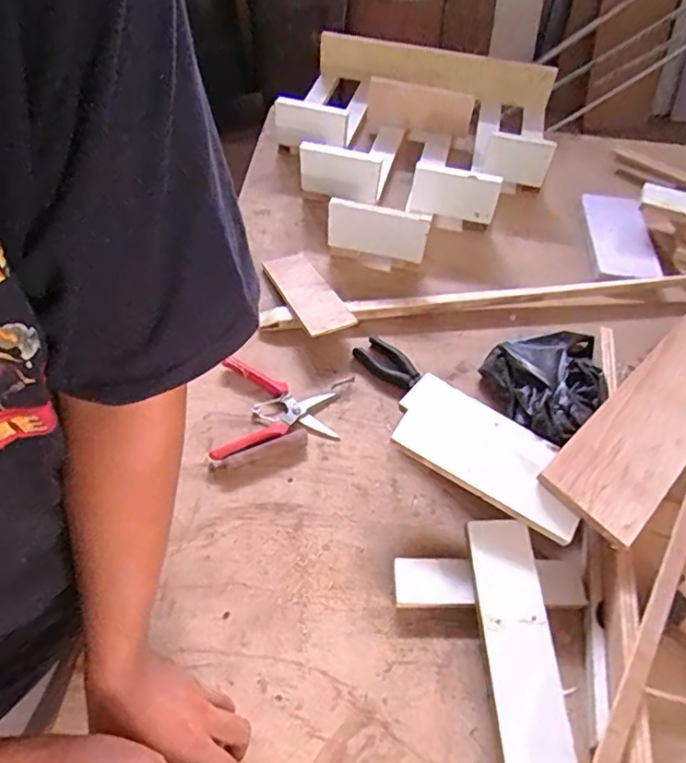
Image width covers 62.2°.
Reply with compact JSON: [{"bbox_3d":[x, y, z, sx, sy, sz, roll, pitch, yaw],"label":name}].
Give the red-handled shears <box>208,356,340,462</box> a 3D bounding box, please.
[{"bbox_3d":[-0.093,0.030,0.740,0.153,0.024,0.145,-6,54,-9],"label":"red-handled shears"}]

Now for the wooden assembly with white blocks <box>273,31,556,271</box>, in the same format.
[{"bbox_3d":[0.116,-0.432,1.042,0.476,0.113,0.570,15,53,7],"label":"wooden assembly with white blocks"}]

